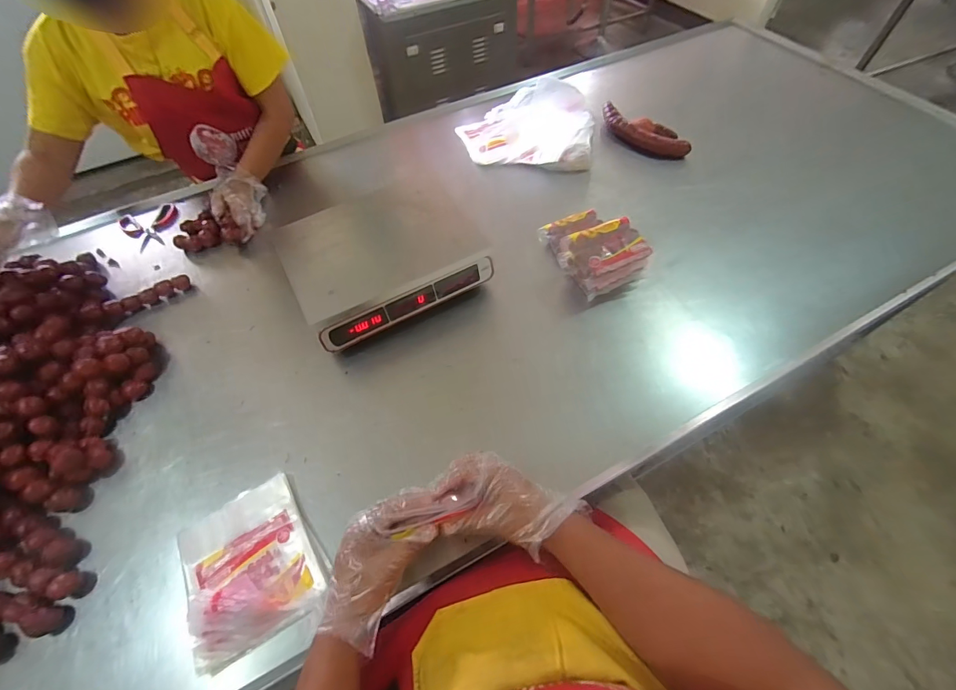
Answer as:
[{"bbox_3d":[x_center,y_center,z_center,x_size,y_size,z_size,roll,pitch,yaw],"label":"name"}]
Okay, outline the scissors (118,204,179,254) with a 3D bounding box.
[{"bbox_3d":[-0.768,-0.280,0.949,0.122,0.019,0.132,-31,62,-16],"label":"scissors"}]

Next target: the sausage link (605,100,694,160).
[{"bbox_3d":[0.419,-0.546,1.045,0.257,0.048,0.084,38,67,21],"label":"sausage link"}]

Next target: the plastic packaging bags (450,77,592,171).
[{"bbox_3d":[0.116,-0.552,1.007,0.342,0.135,0.190,3,58,4],"label":"plastic packaging bags"}]

